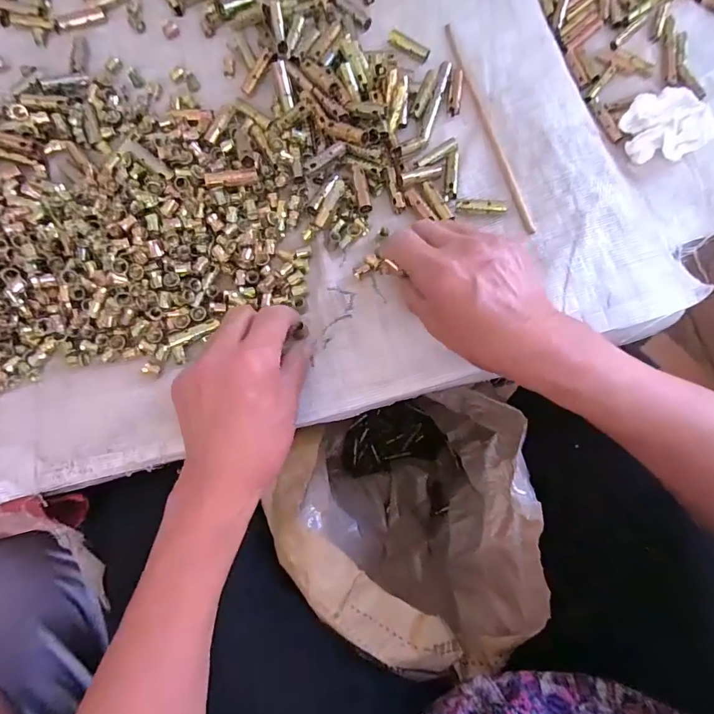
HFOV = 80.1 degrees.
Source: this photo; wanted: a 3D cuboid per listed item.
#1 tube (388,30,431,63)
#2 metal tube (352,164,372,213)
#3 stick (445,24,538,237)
[{"bbox_3d":[0.048,-0.287,0.393,0.041,0.012,0.012,31,79,6],"label":"tube"},{"bbox_3d":[0.004,-0.137,0.347,0.010,0.013,0.042,-10,78,-3],"label":"metal tube"},{"bbox_3d":[0.113,-0.201,0.366,0.008,0.007,0.214,-16,79,-4],"label":"stick"}]

